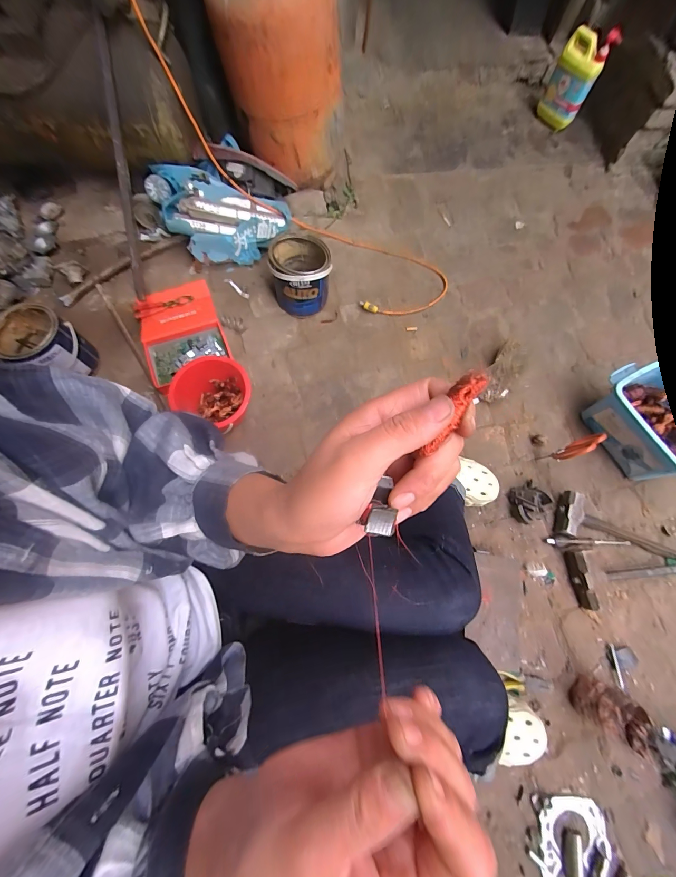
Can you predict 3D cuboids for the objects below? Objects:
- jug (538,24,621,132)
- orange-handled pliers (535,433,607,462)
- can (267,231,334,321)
[{"bbox_3d":[0.750,-1.147,1.051,0.137,0.219,0.066,36,76,10],"label":"jug"},{"bbox_3d":[0.541,0.031,0.763,0.079,0.156,0.031,-21,74,-7],"label":"orange-handled pliers"},{"bbox_3d":[-0.105,-0.459,0.914,0.158,0.158,0.185,-18,74,-6],"label":"can"}]

